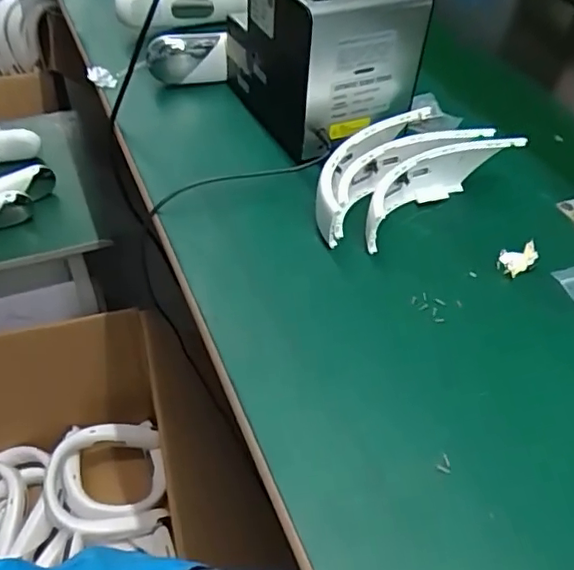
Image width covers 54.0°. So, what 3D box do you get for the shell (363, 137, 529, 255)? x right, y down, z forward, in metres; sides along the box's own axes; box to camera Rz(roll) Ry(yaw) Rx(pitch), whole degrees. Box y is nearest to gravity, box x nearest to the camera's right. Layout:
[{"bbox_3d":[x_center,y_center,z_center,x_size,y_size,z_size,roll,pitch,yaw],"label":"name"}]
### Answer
[{"bbox_3d":[0.128,-0.090,0.498,0.175,0.050,0.043,-27,53,-24],"label":"shell"}]

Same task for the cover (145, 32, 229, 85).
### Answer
[{"bbox_3d":[-0.113,-0.259,0.641,0.088,0.055,0.027,-5,47,-6],"label":"cover"}]

